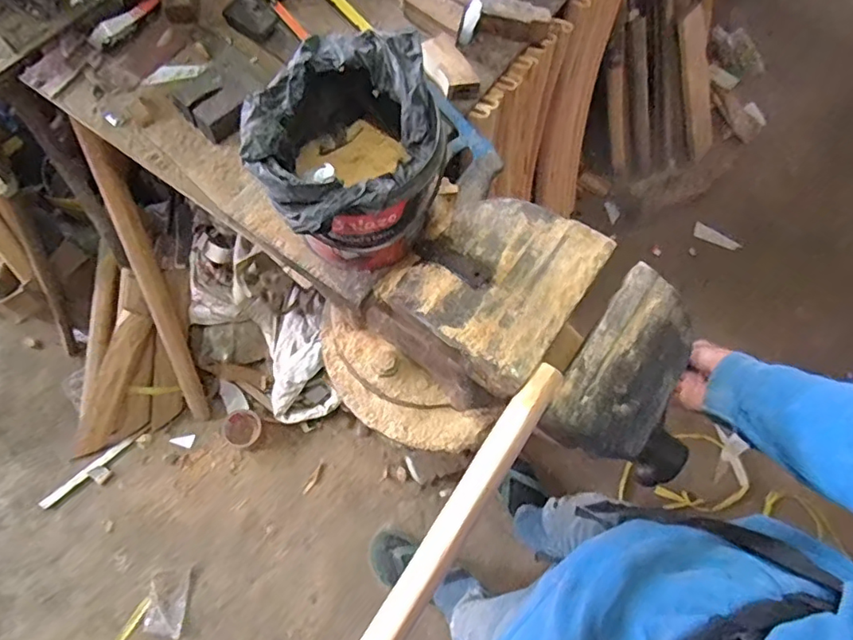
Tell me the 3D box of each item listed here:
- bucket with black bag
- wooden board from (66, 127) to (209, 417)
[{"bbox_3d":[-0.058,-0.113,0.421,0.125,0.132,0.131,2,71,-7],"label":"bucket with black bag"},{"bbox_3d":[-0.510,-0.047,1.035,0.047,0.674,0.039,-4,41,-4],"label":"wooden board"}]

